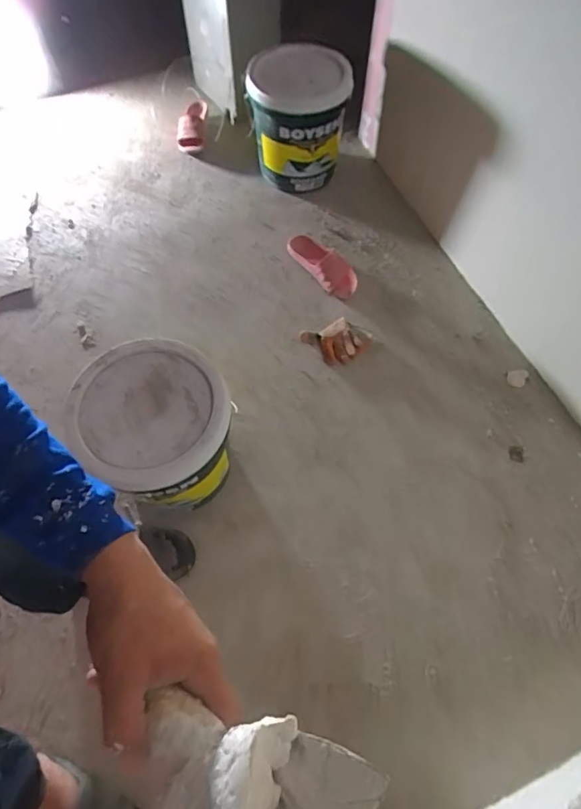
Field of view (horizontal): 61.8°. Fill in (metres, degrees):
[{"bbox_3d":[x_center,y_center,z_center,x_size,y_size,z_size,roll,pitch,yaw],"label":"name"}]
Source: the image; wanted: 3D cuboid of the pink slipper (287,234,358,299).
[{"bbox_3d":[0.095,-0.423,1.456,0.097,0.069,0.267,-36,67,-17],"label":"pink slipper"}]

